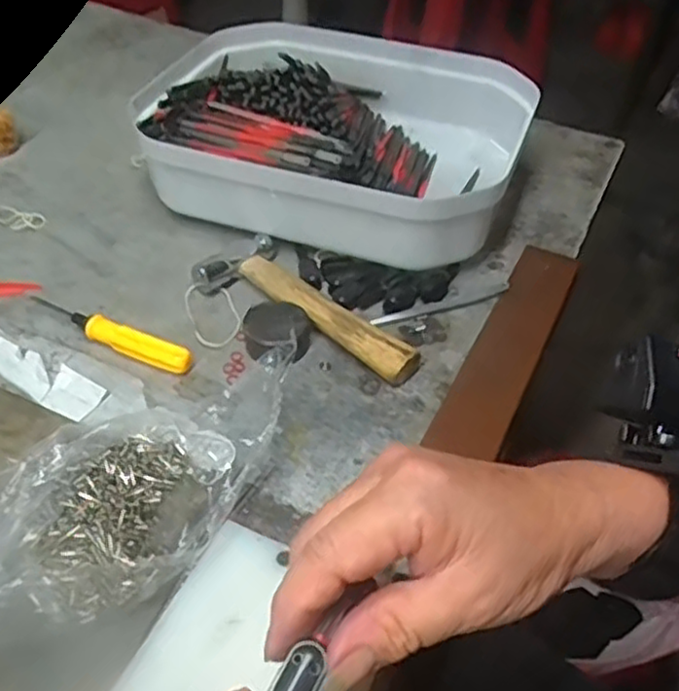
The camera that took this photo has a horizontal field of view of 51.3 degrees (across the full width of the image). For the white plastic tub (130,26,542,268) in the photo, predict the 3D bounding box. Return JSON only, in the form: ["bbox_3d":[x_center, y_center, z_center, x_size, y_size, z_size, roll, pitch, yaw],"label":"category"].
[{"bbox_3d":[0.000,-0.160,0.541,0.257,0.078,0.224,15,46,11],"label":"white plastic tub"}]

